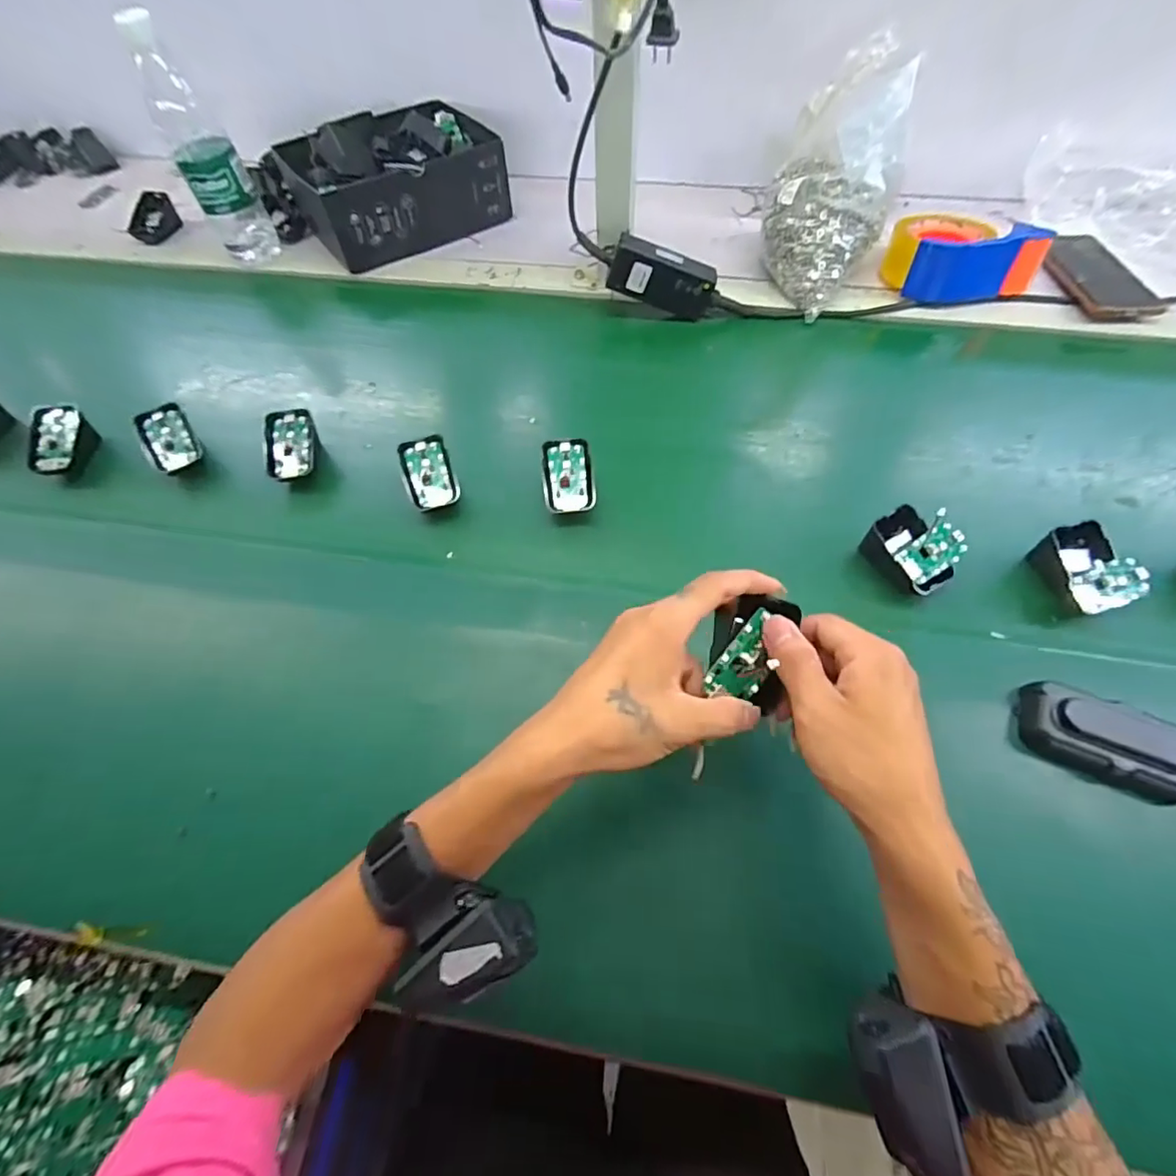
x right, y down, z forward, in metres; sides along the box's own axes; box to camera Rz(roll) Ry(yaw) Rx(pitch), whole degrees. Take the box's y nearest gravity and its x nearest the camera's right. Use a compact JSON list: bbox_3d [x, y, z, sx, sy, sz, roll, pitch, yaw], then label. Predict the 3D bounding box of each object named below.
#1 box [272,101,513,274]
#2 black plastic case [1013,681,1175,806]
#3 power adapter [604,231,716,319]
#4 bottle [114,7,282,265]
[{"bbox_3d":[-0.239,-0.526,0.716,0.250,0.091,0.180,-33,65,-17],"label":"box"},{"bbox_3d":[0.354,0.105,0.373,0.104,0.031,0.049,20,62,12],"label":"black plastic case"},{"bbox_3d":[0.081,-0.337,0.604,0.114,0.052,0.027,15,60,-11],"label":"power adapter"},{"bbox_3d":[-0.441,-0.498,0.639,0.068,0.223,0.061,-28,64,-14],"label":"bottle"}]

